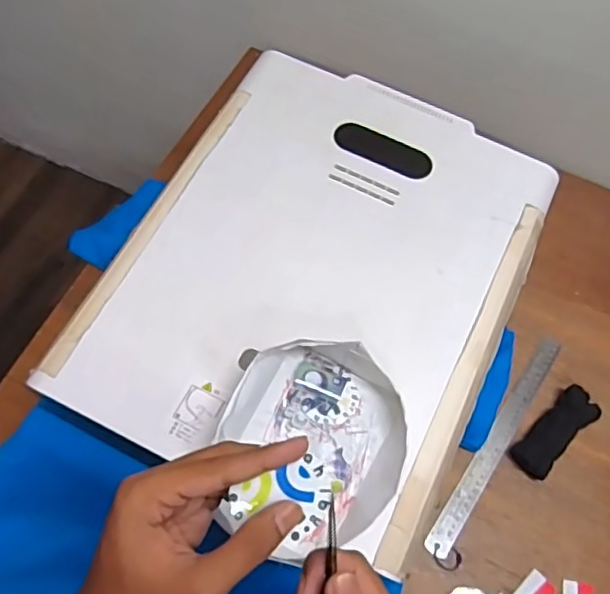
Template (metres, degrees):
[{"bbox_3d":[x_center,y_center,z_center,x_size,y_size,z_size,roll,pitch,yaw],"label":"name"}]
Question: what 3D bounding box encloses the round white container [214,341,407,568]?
[{"bbox_3d":[0.006,0.135,0.551,0.156,0.053,0.185,19,66,5],"label":"round white container"}]

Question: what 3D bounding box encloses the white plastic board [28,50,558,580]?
[{"bbox_3d":[0.022,-0.038,0.660,0.400,0.015,0.498,25,67,7],"label":"white plastic board"}]

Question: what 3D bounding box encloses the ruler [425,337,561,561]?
[{"bbox_3d":[0.243,0.177,0.756,0.029,0.007,0.321,35,68,10],"label":"ruler"}]

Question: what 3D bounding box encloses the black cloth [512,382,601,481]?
[{"bbox_3d":[0.311,0.168,0.752,0.127,0.022,0.047,-40,76,-19],"label":"black cloth"}]

